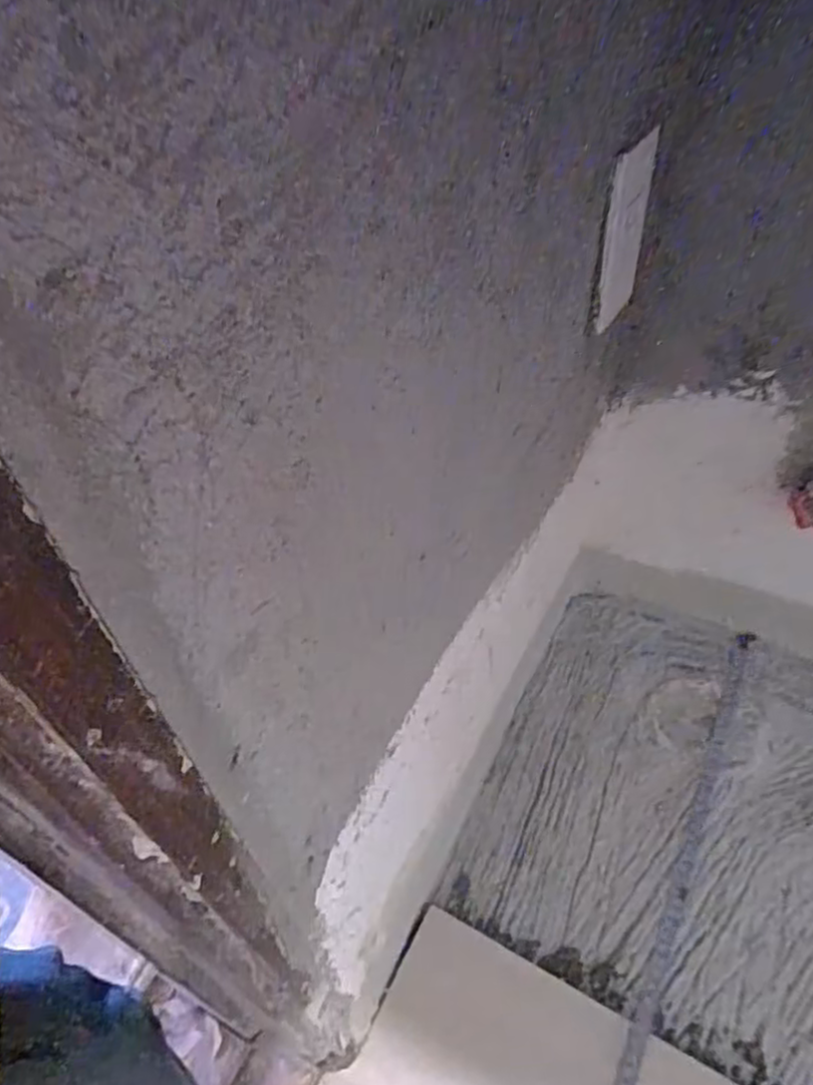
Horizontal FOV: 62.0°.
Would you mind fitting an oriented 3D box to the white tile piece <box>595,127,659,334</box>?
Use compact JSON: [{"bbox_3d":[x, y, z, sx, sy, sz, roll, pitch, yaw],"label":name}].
[{"bbox_3d":[0.147,-0.206,0.456,0.009,0.110,0.061,22,51,24],"label":"white tile piece"}]

